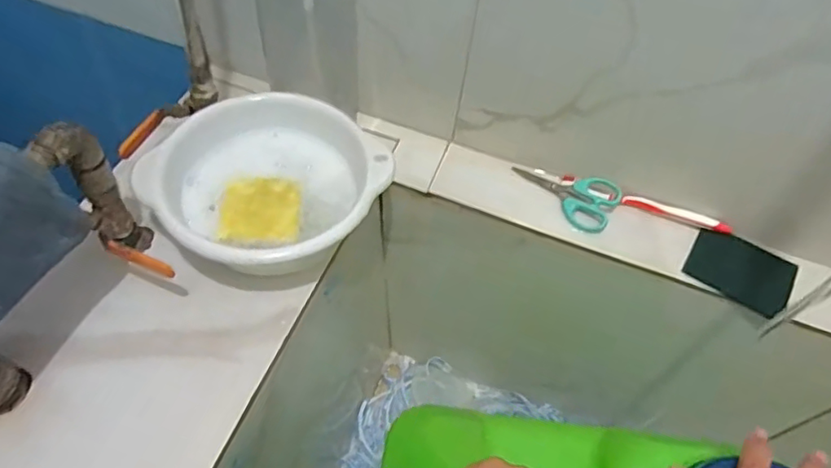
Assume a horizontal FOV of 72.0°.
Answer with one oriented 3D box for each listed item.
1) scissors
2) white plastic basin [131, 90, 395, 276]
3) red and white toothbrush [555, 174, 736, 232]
[{"bbox_3d":[0.162,-0.046,0.637,0.118,0.016,0.059,23,75,21],"label":"scissors"},{"bbox_3d":[-0.145,-0.039,0.565,0.197,0.085,0.192,3,55,-4],"label":"white plastic basin"},{"bbox_3d":[0.253,-0.032,0.637,0.185,0.017,0.022,20,56,9],"label":"red and white toothbrush"}]

